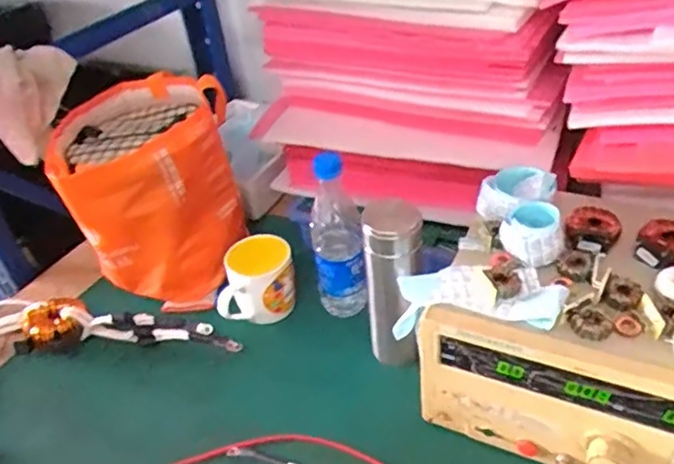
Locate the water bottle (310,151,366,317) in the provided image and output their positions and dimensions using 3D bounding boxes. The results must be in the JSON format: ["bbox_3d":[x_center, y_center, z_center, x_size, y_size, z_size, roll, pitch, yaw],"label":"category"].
[{"bbox_3d":[-0.001,0.006,0.767,0.065,0.239,0.075,-7,38,0],"label":"water bottle"}]

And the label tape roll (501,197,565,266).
[{"bbox_3d":[0.193,0.000,0.596,0.059,0.041,0.055,-4,38,3],"label":"label tape roll"}]

